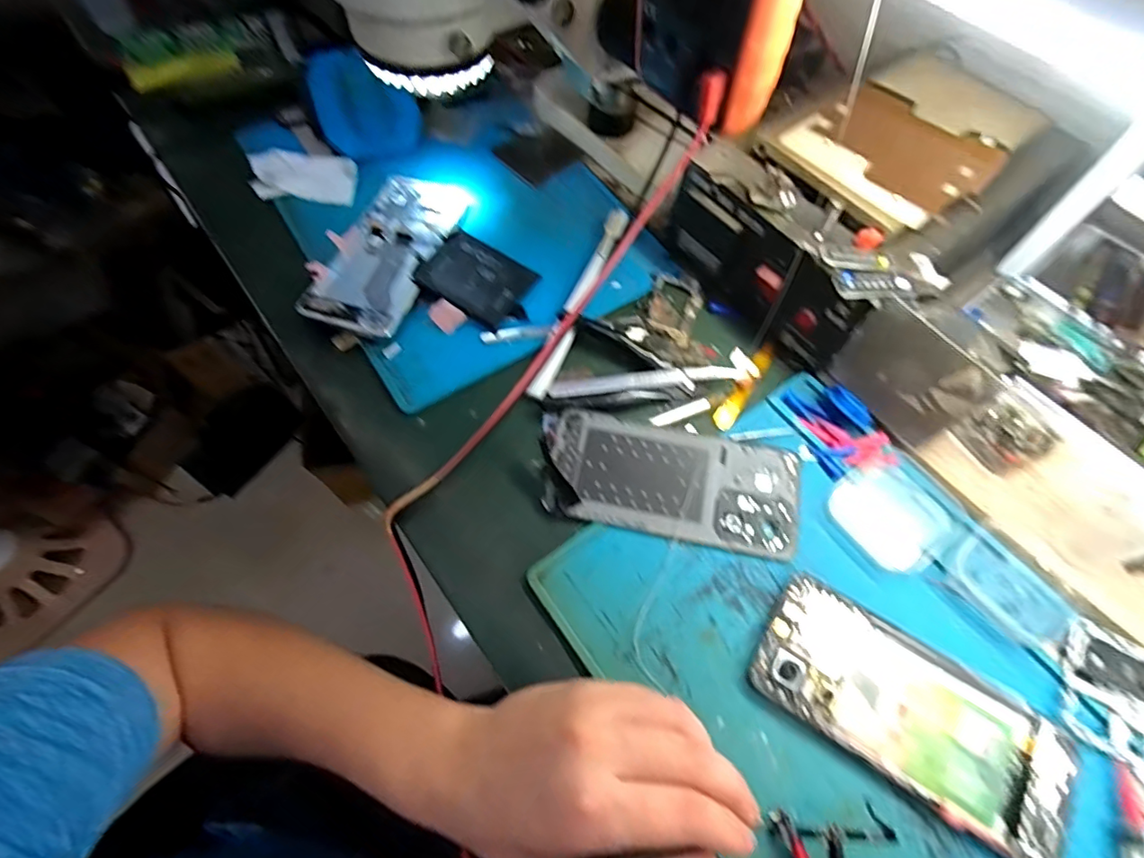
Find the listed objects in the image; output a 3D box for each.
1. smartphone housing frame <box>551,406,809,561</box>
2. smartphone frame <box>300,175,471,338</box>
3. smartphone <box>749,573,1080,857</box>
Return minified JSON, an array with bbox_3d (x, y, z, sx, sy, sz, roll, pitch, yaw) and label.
[{"bbox_3d":[0.064,0.033,0.344,0.155,0.007,0.074,12,63,5],"label":"smartphone housing frame"},{"bbox_3d":[-0.140,-0.143,0.428,0.071,0.012,0.168,17,64,7],"label":"smartphone frame"},{"bbox_3d":[0.178,0.149,0.287,0.157,0.007,0.072,32,67,14],"label":"smartphone"}]

